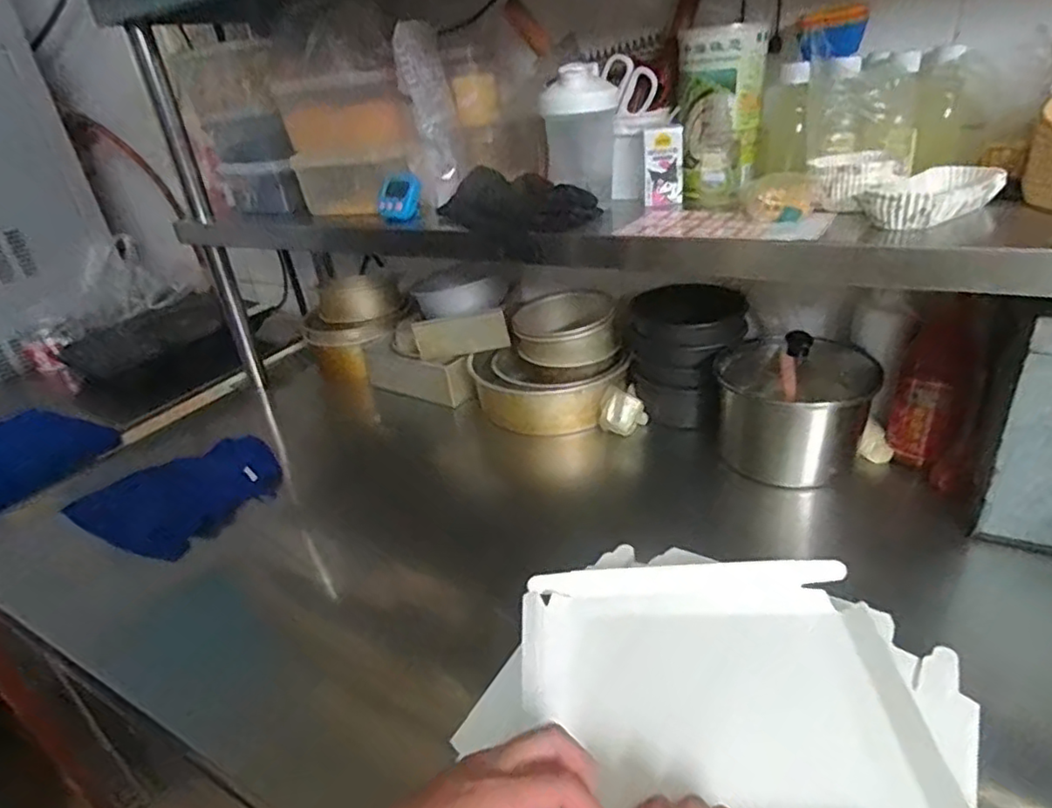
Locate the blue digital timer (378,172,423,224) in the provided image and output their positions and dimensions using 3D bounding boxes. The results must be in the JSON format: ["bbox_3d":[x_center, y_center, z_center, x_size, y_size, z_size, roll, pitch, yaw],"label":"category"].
[{"bbox_3d":[-0.172,-0.280,0.847,0.059,0.068,0.019,14,1,17],"label":"blue digital timer"}]

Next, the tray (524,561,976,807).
[{"bbox_3d":[0.150,0.229,0.508,0.292,0.031,0.253,-5,29,4],"label":"tray"}]

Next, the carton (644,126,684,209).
[{"bbox_3d":[0.170,-0.290,0.771,0.045,0.088,0.032,1,30,15],"label":"carton"}]

